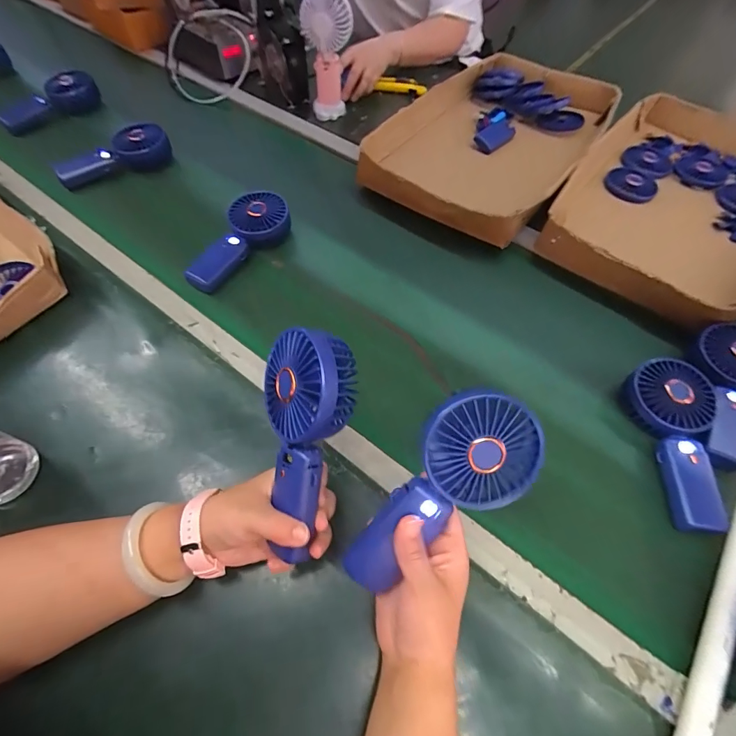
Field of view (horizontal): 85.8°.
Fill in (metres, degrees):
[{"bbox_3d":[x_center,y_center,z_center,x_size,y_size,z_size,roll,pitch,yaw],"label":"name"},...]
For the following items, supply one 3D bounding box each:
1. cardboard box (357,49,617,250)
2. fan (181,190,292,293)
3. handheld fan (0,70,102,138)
[{"bbox_3d":[0.228,-0.428,0.731,0.320,0.068,0.499,32,63,17],"label":"cardboard box"},{"bbox_3d":[-0.177,-0.180,0.576,0.074,0.064,0.180,19,60,11],"label":"fan"},{"bbox_3d":[-0.597,-0.498,0.735,0.181,0.064,0.082,-28,63,-17],"label":"handheld fan"}]

